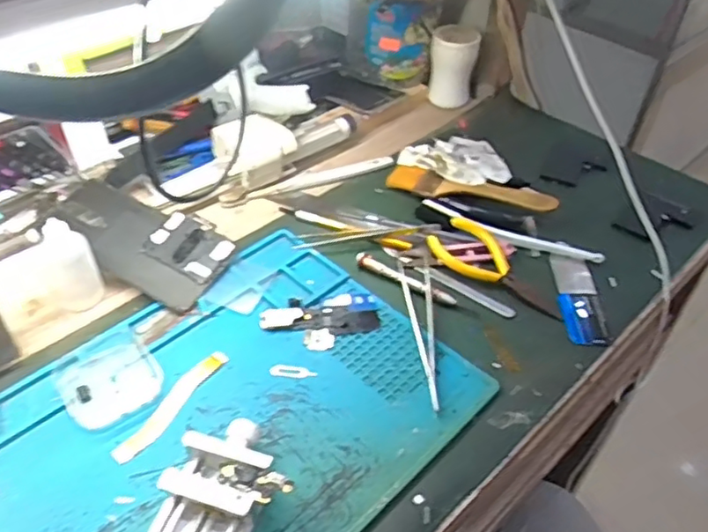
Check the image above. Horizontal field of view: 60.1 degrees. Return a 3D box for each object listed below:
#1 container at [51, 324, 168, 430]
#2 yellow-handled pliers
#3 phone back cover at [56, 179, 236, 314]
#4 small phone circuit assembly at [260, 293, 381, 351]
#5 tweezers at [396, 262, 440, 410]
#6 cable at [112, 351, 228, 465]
[{"bbox_3d":[-0.180,0.077,0.444,0.065,0.017,0.078,-25,51,-26],"label":"container"},{"bbox_3d":[0.122,0.002,0.531,0.048,0.018,0.129,-29,53,-29],"label":"yellow-handled pliers"},{"bbox_3d":[-0.187,-0.027,0.536,0.158,0.009,0.082,29,61,14],"label":"phone back cover"},{"bbox_3d":[-0.025,0.043,0.491,0.093,0.009,0.048,-10,46,-13],"label":"small phone circuit assembly"},{"bbox_3d":[0.051,0.048,0.487,0.027,0.011,0.153,3,44,0],"label":"tweezers"},{"bbox_3d":[-0.129,0.098,0.439,0.019,0.005,0.105,22,47,18],"label":"cable"}]

